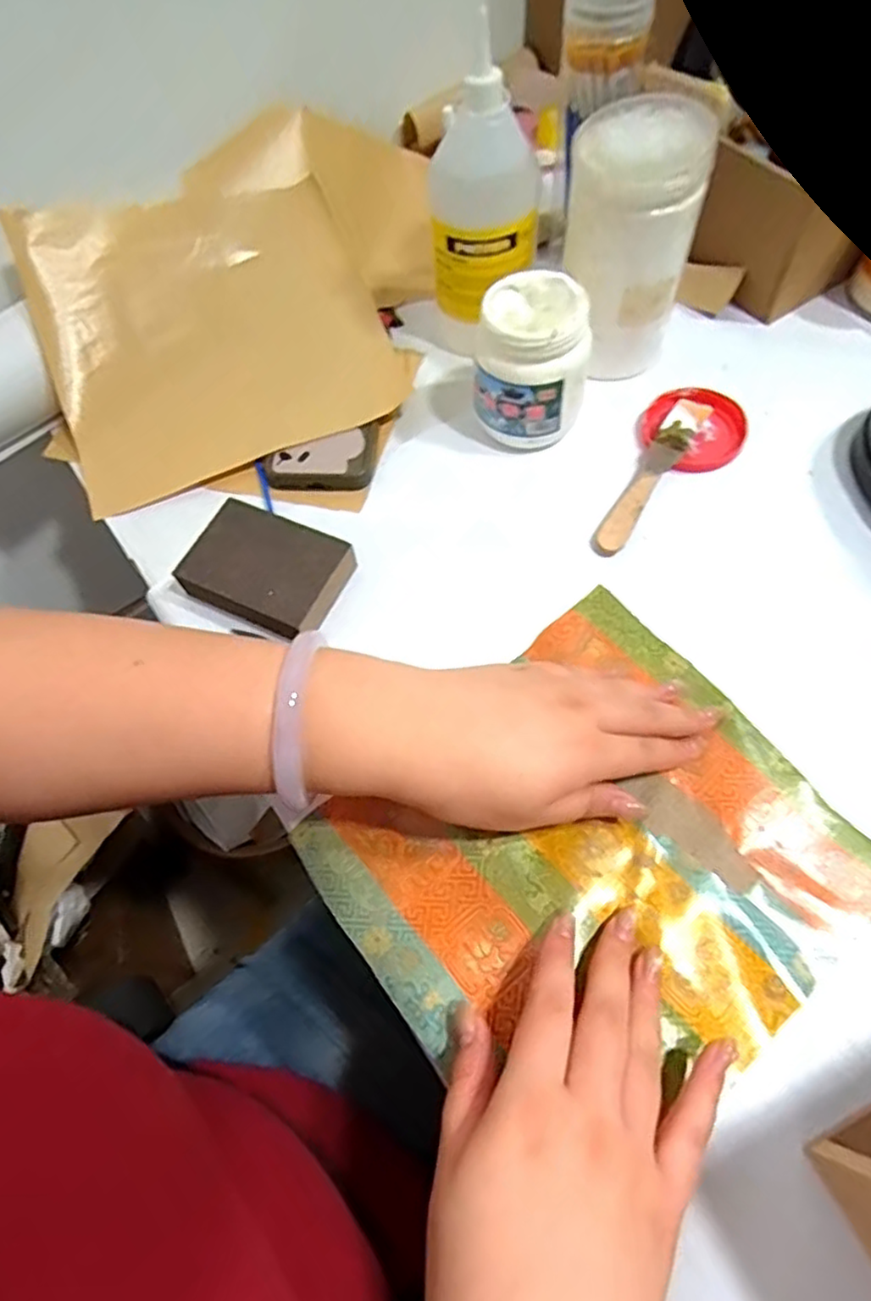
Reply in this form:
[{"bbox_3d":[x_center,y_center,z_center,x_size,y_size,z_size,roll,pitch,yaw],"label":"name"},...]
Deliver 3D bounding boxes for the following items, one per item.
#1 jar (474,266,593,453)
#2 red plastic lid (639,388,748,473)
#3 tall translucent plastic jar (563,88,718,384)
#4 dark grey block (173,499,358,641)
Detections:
[{"bbox_3d":[0.066,-0.195,0.465,0.071,0.095,0.072,-2,63,3],"label":"jar"},{"bbox_3d":[0.188,-0.162,0.491,0.071,0.016,0.070,-2,63,3],"label":"red plastic lid"},{"bbox_3d":[0.131,-0.272,0.469,0.084,0.148,0.094,10,64,9],"label":"tall translucent plastic jar"},{"bbox_3d":[-0.111,-0.052,0.444,0.098,0.027,0.072,25,67,16],"label":"dark grey block"}]

